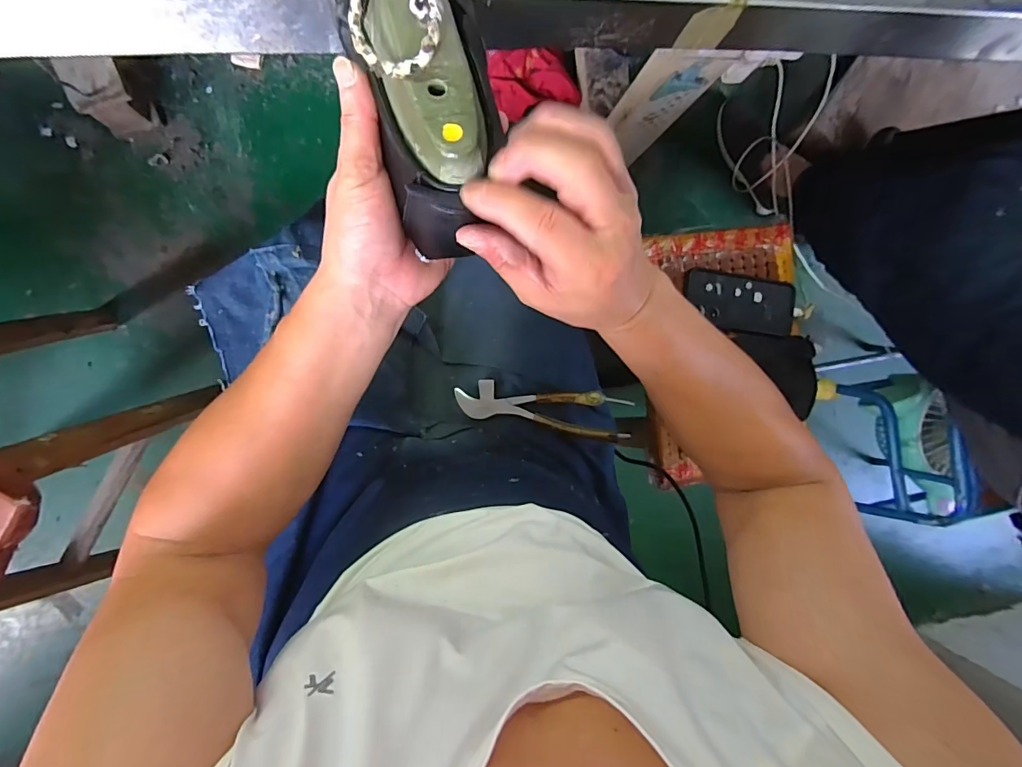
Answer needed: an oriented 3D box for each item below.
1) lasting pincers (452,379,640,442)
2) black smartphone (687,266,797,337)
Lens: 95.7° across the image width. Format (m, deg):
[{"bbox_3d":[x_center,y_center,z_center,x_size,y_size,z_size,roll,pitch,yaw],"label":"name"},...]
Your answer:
[{"bbox_3d":[0.034,0.028,0.527,0.197,0.013,0.048,8,87,9],"label":"lasting pincers"},{"bbox_3d":[0.335,-0.118,0.673,0.177,0.013,0.080,8,92,-9],"label":"black smartphone"}]

